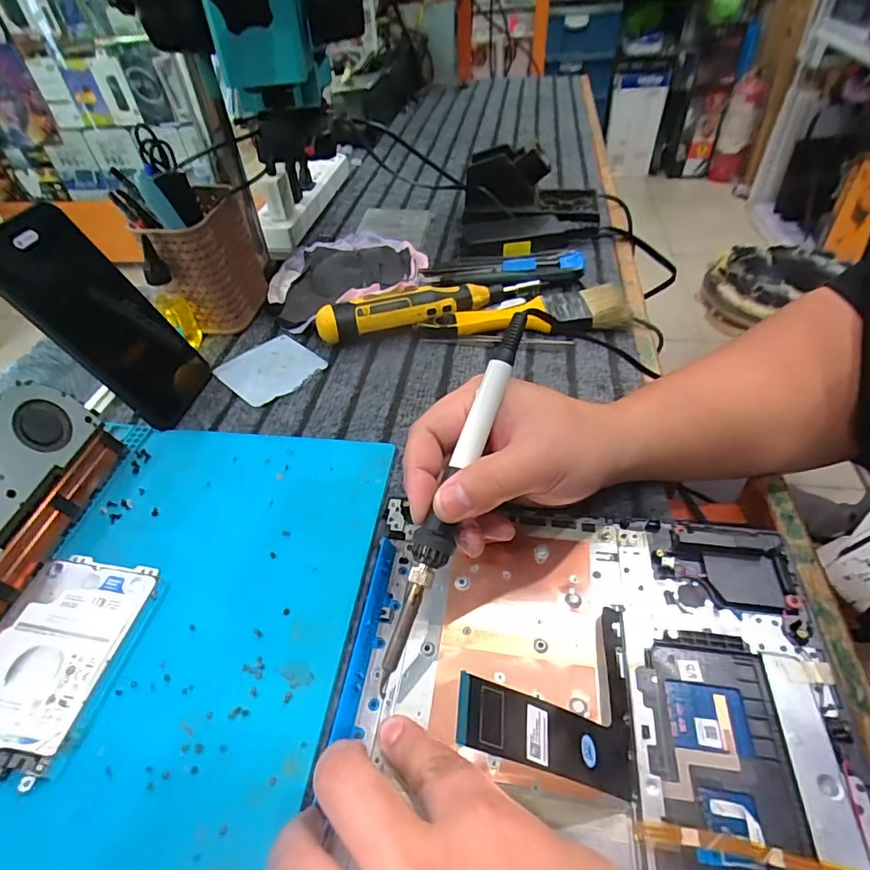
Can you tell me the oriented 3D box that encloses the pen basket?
[{"bbox_3d":[-0.214,-0.172,0.488,0.071,0.103,0.106,-7,46,-3],"label":"pen basket"}]

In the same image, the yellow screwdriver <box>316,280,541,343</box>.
[{"bbox_3d":[-0.003,-0.120,0.468,0.207,0.029,0.032,-14,47,-8],"label":"yellow screwdriver"}]

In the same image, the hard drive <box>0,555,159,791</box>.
[{"bbox_3d":[-0.211,0.118,0.274,0.076,0.011,0.109,6,47,10],"label":"hard drive"}]

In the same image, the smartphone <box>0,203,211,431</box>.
[{"bbox_3d":[-0.243,-0.085,0.379,0.013,0.163,0.079,-11,40,31],"label":"smartphone"}]

